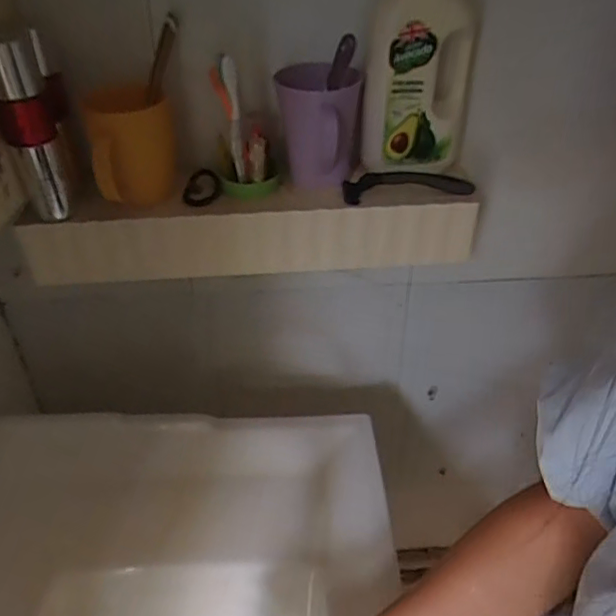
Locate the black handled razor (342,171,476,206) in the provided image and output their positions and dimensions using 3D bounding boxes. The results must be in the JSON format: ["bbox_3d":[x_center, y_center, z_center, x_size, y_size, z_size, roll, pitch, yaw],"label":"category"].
[{"bbox_3d":[0.105,-0.130,0.598,0.136,0.026,0.033,-1,36,-1],"label":"black handled razor"}]

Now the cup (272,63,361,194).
[{"bbox_3d":[0.011,-0.189,0.595,0.085,0.114,0.089,0,36,1],"label":"cup"}]

